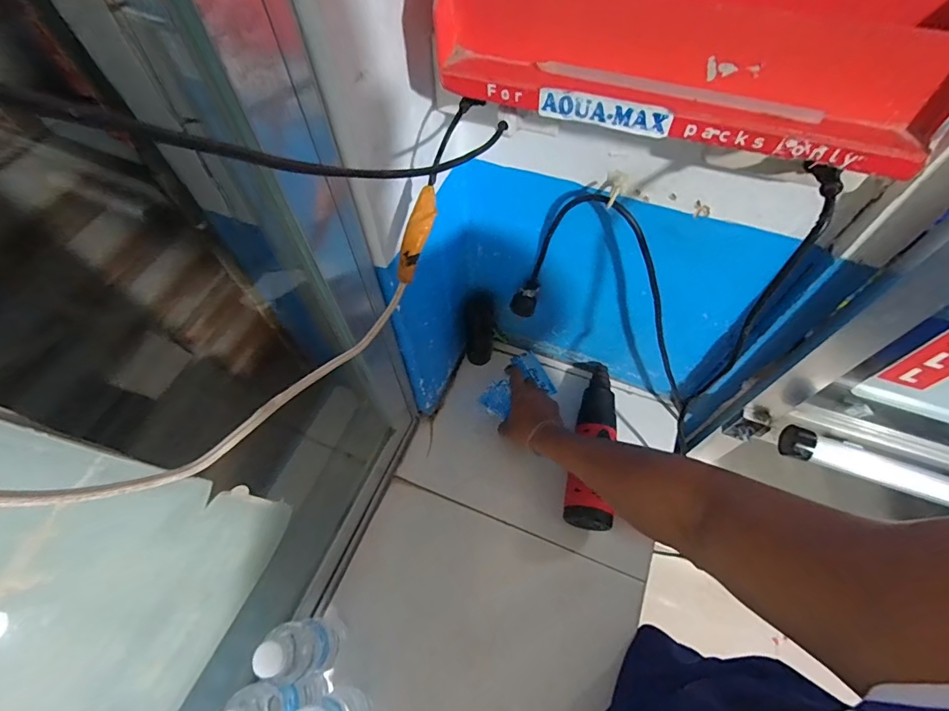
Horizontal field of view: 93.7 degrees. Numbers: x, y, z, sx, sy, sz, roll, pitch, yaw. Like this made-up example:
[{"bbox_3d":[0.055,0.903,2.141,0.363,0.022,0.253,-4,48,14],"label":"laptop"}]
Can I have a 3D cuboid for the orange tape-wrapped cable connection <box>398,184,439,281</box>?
[{"bbox_3d":[-0.052,-0.108,0.399,0.019,0.011,0.084,21,100,13],"label":"orange tape-wrapped cable connection"}]

